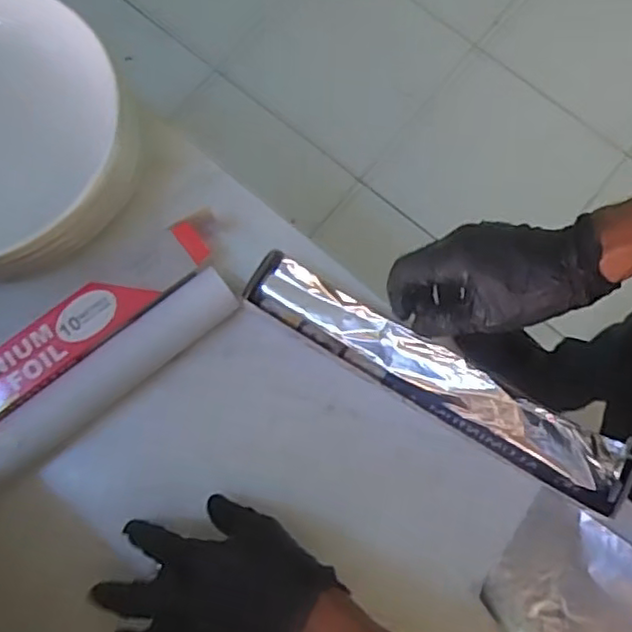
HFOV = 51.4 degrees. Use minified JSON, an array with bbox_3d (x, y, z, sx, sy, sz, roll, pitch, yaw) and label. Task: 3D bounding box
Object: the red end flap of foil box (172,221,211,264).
[{"bbox_3d":[-0.101,-0.060,0.531,0.016,0.008,0.037,-37,94,-8],"label":"red end flap of foil box"}]

